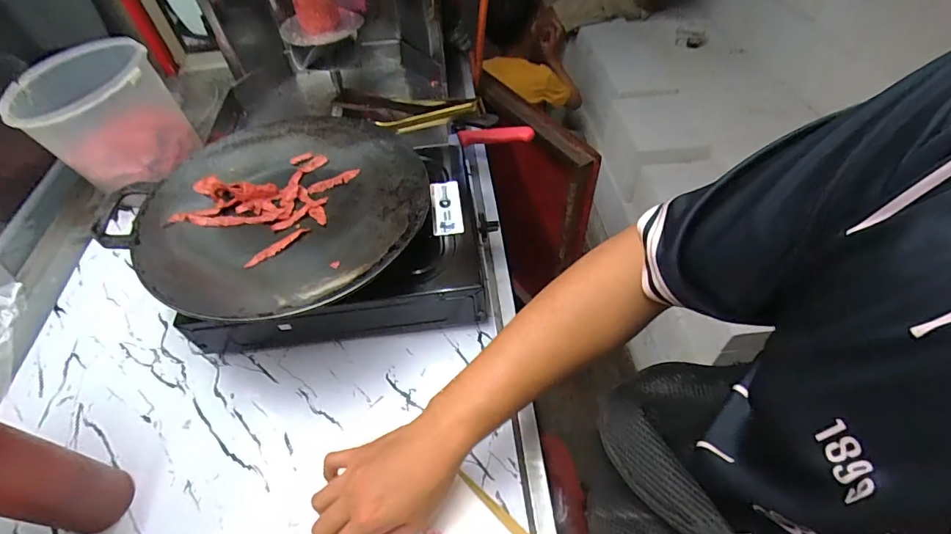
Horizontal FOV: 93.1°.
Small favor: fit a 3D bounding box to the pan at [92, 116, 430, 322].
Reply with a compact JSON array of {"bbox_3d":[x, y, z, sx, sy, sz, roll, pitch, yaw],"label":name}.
[{"bbox_3d":[-0.231,-0.079,0.549,0.329,0.025,0.328,-1,51,2],"label":"pan"}]

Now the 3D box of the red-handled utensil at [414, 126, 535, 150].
[{"bbox_3d":[0.000,-0.218,0.753,0.196,0.037,0.019,-4,49,1],"label":"red-handled utensil"}]

